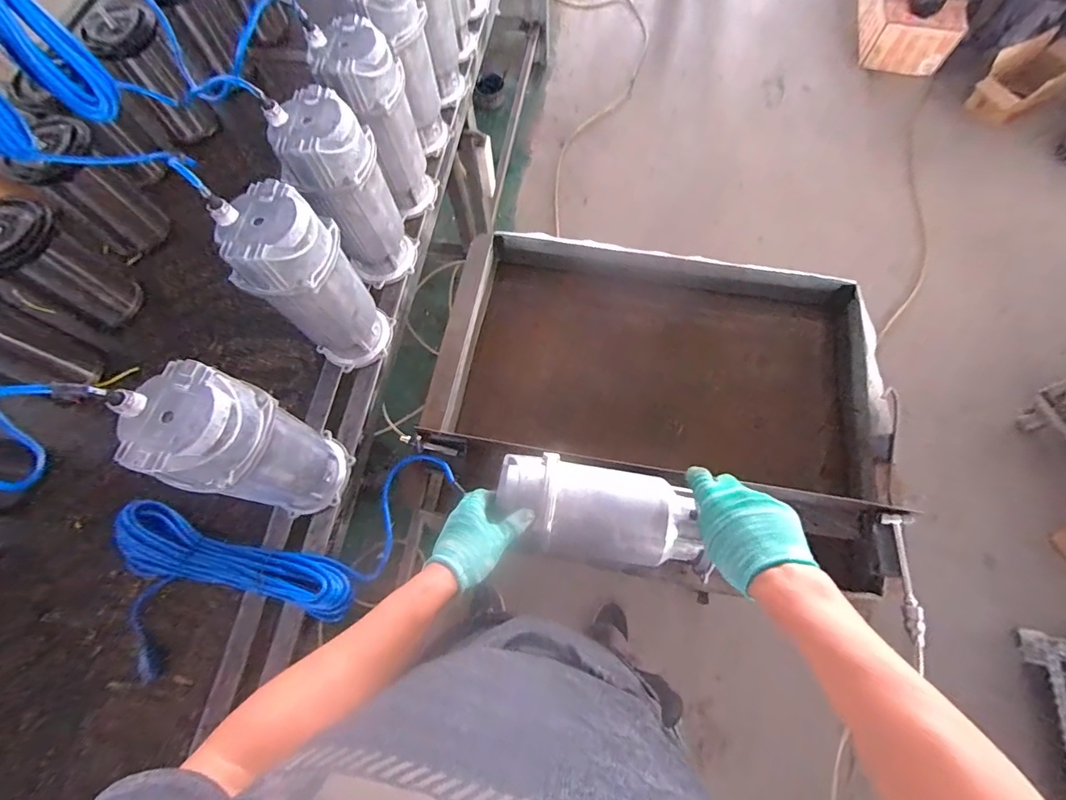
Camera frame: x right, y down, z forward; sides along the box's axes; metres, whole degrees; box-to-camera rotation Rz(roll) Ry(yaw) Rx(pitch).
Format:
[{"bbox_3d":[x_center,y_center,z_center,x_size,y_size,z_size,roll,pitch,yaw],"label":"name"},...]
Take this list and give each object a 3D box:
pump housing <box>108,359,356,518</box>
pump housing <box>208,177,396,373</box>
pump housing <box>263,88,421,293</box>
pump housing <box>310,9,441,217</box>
[{"bbox_3d":[-0.363,0.069,0.604,0.116,0.292,0.126,14,70,7],"label":"pump housing"},{"bbox_3d":[-0.324,-0.162,0.693,0.139,0.292,0.121,-39,73,-12],"label":"pump housing"},{"bbox_3d":[-0.295,-0.325,0.755,0.132,0.290,0.122,-30,71,-9],"label":"pump housing"},{"bbox_3d":[-0.263,-0.467,0.809,0.126,0.290,0.139,-20,70,-6],"label":"pump housing"}]

